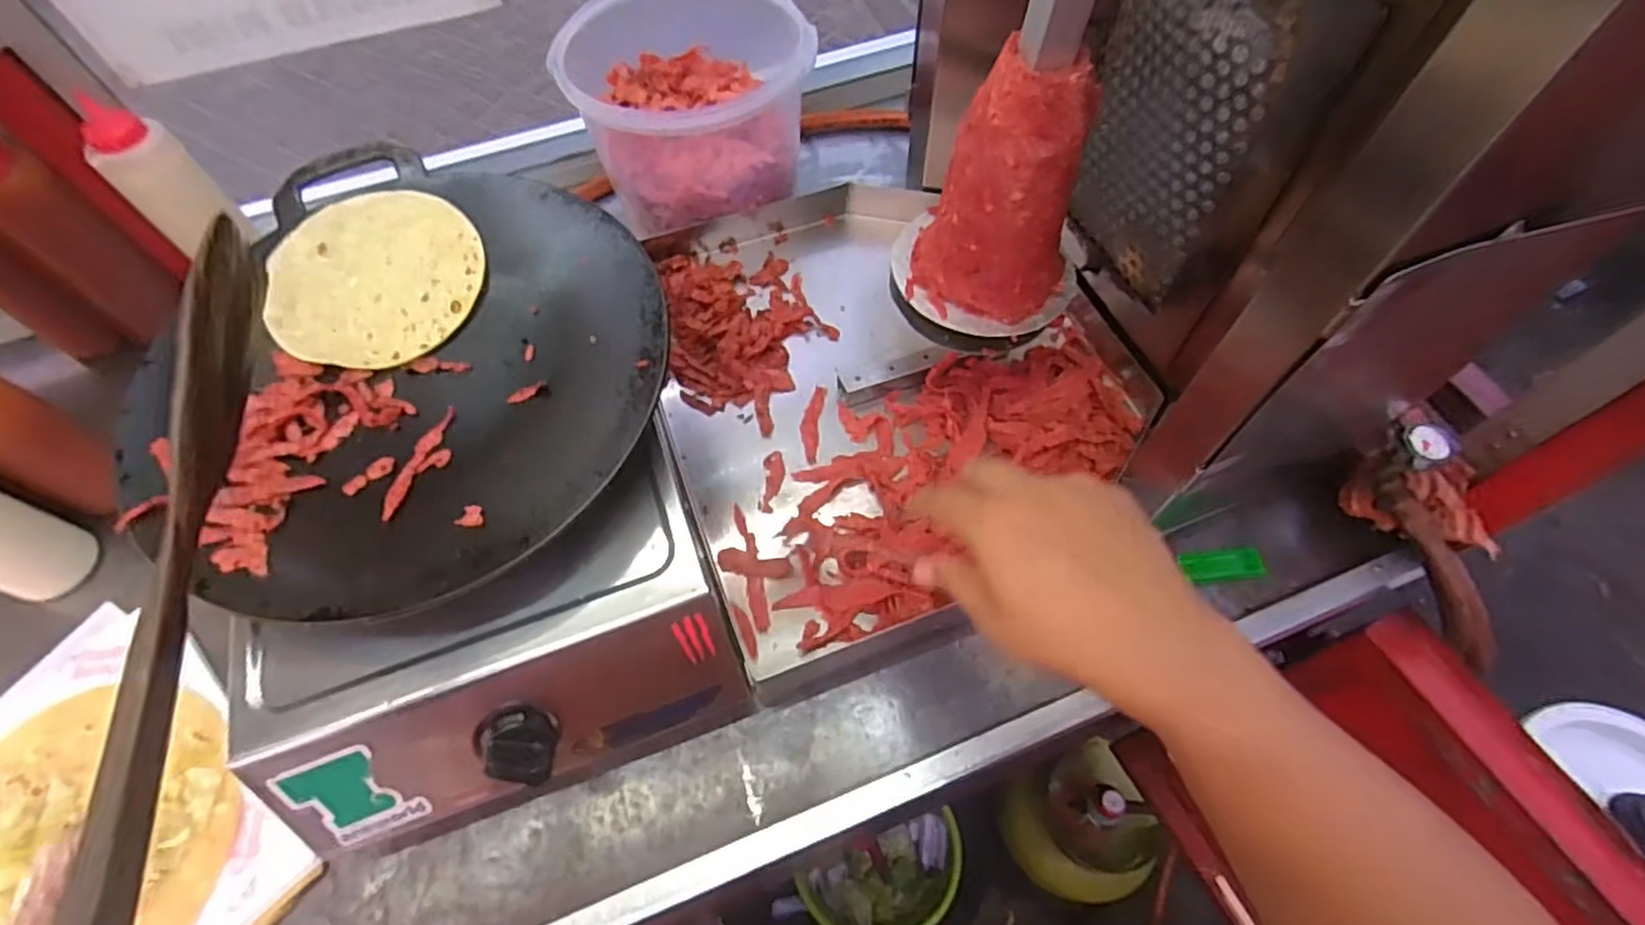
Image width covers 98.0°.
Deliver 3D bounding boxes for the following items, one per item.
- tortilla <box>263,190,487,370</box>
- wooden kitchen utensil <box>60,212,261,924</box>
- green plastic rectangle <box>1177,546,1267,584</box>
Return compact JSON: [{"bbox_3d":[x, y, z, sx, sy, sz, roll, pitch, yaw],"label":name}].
[{"bbox_3d":[-0.315,-0.132,0.505,0.143,0.007,0.143,1,68,-1],"label":"tortilla"},{"bbox_3d":[-0.264,0.090,0.282,0.011,0.044,0.416,-6,70,-4],"label":"wooden kitchen utensil"},{"bbox_3d":[0.301,0.076,0.536,0.053,0.011,0.023,-4,59,13],"label":"green plastic rectangle"}]

